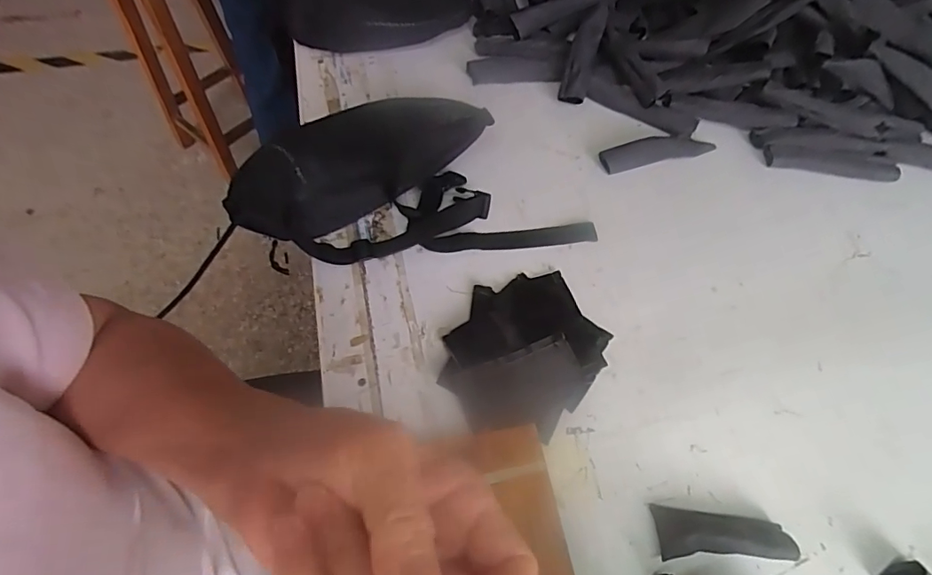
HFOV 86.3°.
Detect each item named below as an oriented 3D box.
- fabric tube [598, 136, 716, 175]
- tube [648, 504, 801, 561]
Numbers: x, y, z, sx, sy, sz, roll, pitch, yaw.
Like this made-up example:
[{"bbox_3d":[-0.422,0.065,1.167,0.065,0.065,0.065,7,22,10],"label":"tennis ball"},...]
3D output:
[{"bbox_3d":[0.232,-0.166,0.601,0.139,0.015,0.033,-12,63,-7],"label":"fabric tube"},{"bbox_3d":[0.210,0.203,0.406,0.102,0.031,0.037,4,63,1],"label":"tube"}]

